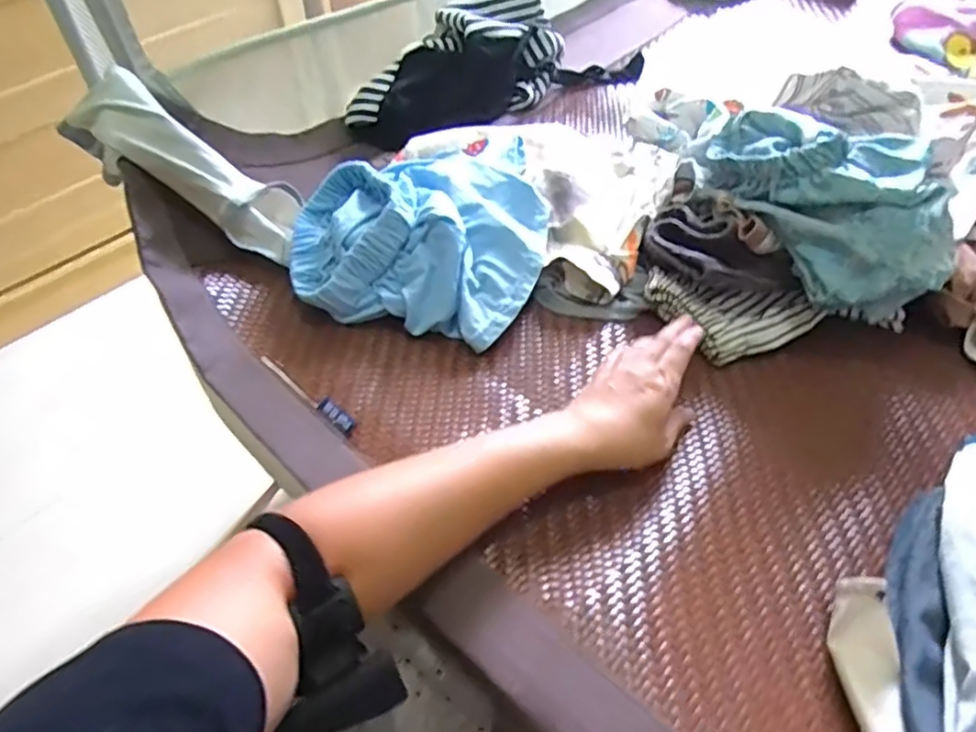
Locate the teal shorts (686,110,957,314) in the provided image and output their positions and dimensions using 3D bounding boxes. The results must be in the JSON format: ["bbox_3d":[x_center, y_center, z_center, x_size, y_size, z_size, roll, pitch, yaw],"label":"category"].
[{"bbox_3d":[0.277,-0.152,0.553,0.108,0.083,0.232,-19,52,-15],"label":"teal shorts"}]

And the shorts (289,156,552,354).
[{"bbox_3d":[-0.066,-0.119,0.605,0.233,0.070,0.185,10,50,10],"label":"shorts"}]

